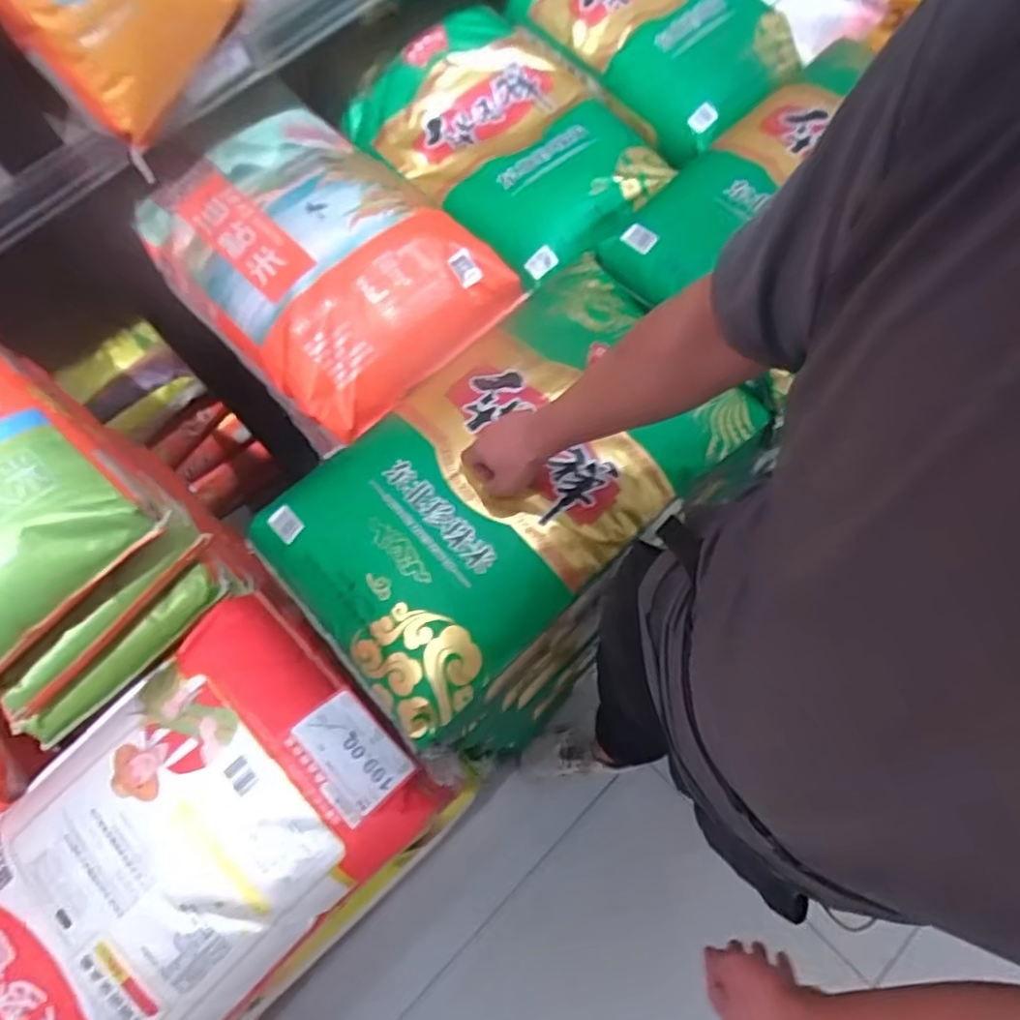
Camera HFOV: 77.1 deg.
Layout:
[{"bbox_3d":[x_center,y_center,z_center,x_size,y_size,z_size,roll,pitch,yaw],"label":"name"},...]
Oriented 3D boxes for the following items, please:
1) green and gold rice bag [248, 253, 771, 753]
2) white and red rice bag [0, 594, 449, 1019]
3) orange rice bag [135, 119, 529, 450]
[{"bbox_3d":[-0.005,-0.046,0.835,0.598,0.123,0.351,-38,68,-17],"label":"green and gold rice bag"},{"bbox_3d":[-0.415,0.419,0.700,0.347,0.099,0.597,40,77,17],"label":"white and red rice bag"},{"bbox_3d":[-0.261,-0.362,0.910,0.347,0.140,0.429,-43,72,-12],"label":"orange rice bag"}]

